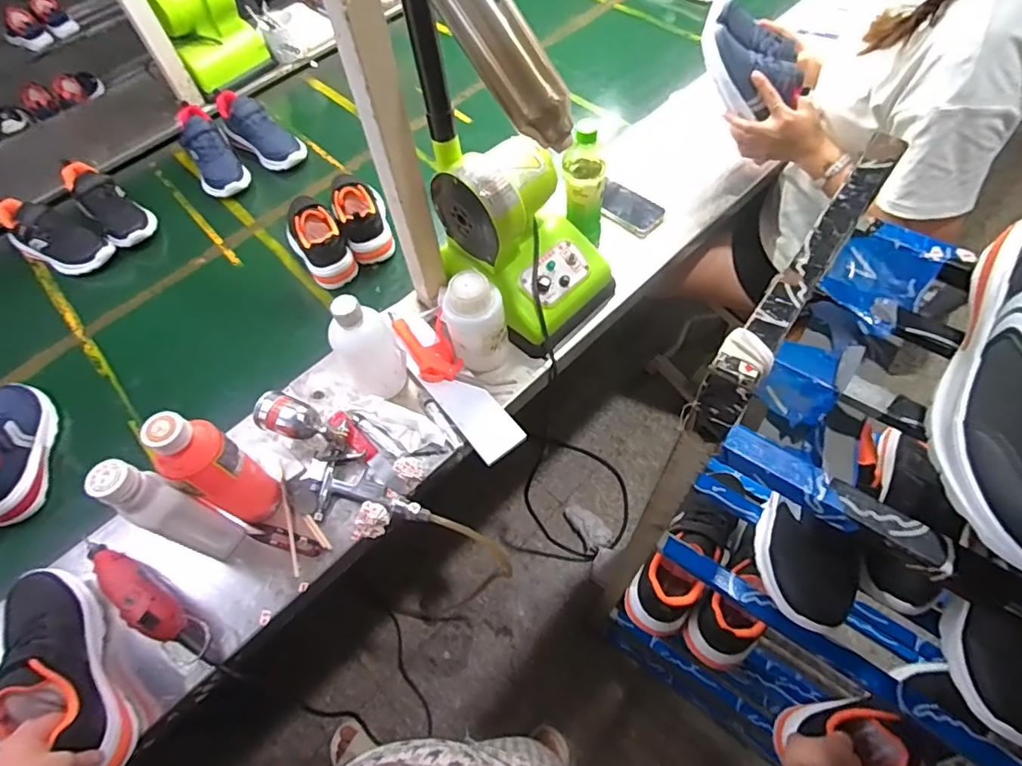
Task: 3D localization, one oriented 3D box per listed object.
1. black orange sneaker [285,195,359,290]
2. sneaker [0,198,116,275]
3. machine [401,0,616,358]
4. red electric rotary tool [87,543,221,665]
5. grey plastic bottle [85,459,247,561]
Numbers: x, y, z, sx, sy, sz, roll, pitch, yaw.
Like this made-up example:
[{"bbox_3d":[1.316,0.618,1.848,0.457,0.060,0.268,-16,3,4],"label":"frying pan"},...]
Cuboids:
[{"bbox_3d":[-0.352,-0.271,0.944,0.078,0.111,0.242,-29,66,-17],"label":"black orange sneaker"},{"bbox_3d":[-0.795,-0.256,0.931,0.163,0.077,0.083,23,63,11],"label":"sneaker"},{"bbox_3d":[0.022,-0.281,0.655,0.193,0.466,0.251,-34,67,-19],"label":"machine"},{"bbox_3d":[-0.424,0.249,0.620,0.215,0.052,0.045,35,65,16],"label":"red electric rotary tool"},{"bbox_3d":[-0.374,0.147,0.595,0.070,0.195,0.054,25,63,12],"label":"grey plastic bottle"}]

